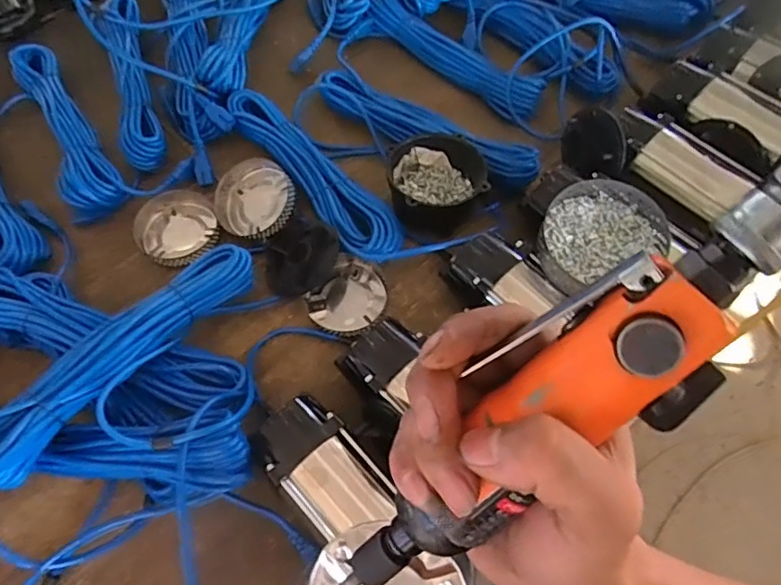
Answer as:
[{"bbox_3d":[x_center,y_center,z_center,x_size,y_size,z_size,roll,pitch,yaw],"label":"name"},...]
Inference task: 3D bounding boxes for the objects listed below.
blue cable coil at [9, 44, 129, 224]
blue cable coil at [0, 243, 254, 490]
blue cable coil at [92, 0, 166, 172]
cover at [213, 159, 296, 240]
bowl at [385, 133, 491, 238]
[{"bbox_3d":[-0.470,-0.242,0.799,0.082,0.038,0.347,-28,66,-14],"label":"blue cable coil"},{"bbox_3d":[-0.292,0.065,0.596,0.063,0.066,0.358,37,68,17],"label":"blue cable coil"},{"bbox_3d":[-0.393,-0.339,0.829,0.058,0.051,0.346,-17,64,-9],"label":"blue cable coil"},{"bbox_3d":[-0.177,-0.123,0.746,0.109,0.026,0.103,13,85,18],"label":"cover"},{"bbox_3d":[0.060,-0.148,0.743,0.119,0.074,0.129,0,63,0],"label":"bowl"}]

